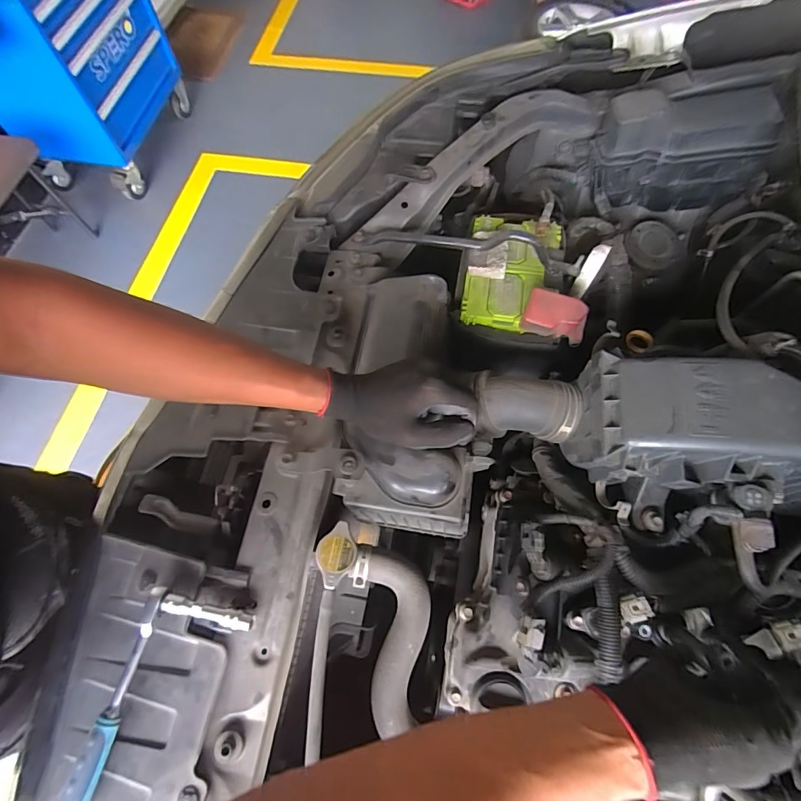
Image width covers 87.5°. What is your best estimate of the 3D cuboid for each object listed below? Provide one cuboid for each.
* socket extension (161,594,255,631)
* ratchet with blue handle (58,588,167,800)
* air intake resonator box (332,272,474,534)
[{"bbox_3d":[-0.191,0.213,0.418,0.093,0.015,0.017,12,67,5],"label":"socket extension"},{"bbox_3d":[-0.263,0.276,0.393,0.024,0.038,0.182,7,67,4],"label":"ratchet with blue handle"},{"bbox_3d":[0.004,-0.007,0.499,0.138,0.081,0.308,0,71,0],"label":"air intake resonator box"}]

